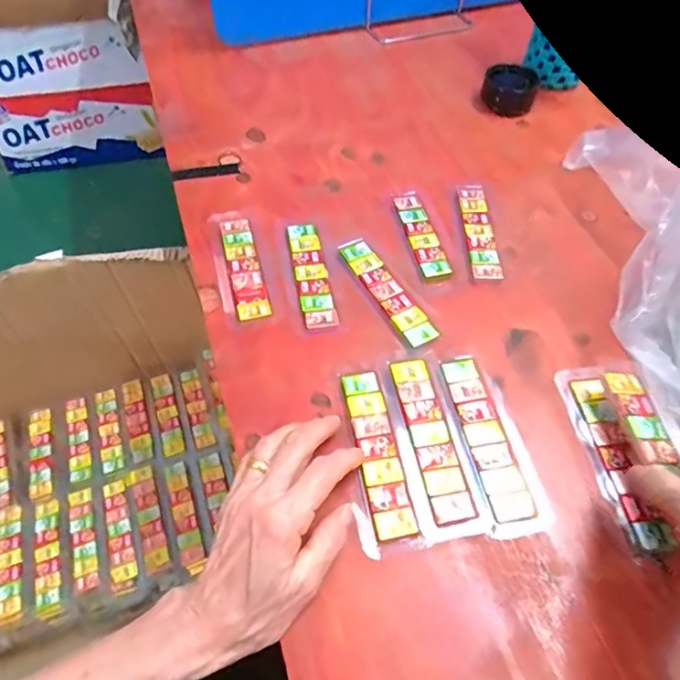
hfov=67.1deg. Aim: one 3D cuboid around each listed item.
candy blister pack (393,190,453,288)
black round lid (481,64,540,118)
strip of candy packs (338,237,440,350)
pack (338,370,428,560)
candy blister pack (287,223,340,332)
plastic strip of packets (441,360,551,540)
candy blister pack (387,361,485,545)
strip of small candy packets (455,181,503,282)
[{"bbox_3d":[0.074,-0.096,0.468,0.029,0.004,0.119,-9,55,-9],"label":"candy blister pack"},{"bbox_3d":[0.197,-0.291,0.601,0.060,0.042,0.060,2,54,-2],"label":"black round lid"},{"bbox_3d":[0.039,-0.043,0.428,0.026,0.004,0.123,-23,58,-18],"label":"strip of candy packs"},{"bbox_3d":[0.023,0.077,0.344,0.038,0.004,0.128,-5,54,-7],"label":"pack"},{"bbox_3d":[-0.025,-0.058,0.436,0.027,0.004,0.121,-8,55,-9],"label":"candy blister pack"},{"bbox_3d":[0.102,0.067,0.353,0.040,0.006,0.130,-6,54,-8],"label":"plastic strip of packets"},{"bbox_3d":[0.059,0.069,0.349,0.039,0.004,0.129,-8,55,-9],"label":"candy blister pack"},{"bbox_3d":[0.129,-0.104,0.476,0.029,0.005,0.127,2,54,-1],"label":"strip of small candy packets"}]

